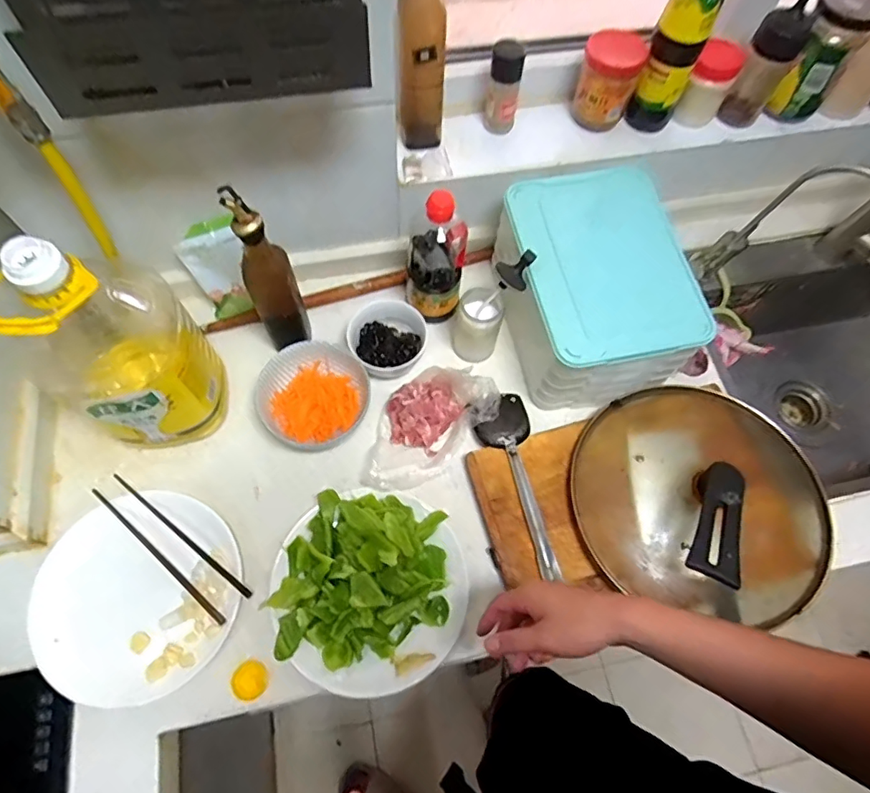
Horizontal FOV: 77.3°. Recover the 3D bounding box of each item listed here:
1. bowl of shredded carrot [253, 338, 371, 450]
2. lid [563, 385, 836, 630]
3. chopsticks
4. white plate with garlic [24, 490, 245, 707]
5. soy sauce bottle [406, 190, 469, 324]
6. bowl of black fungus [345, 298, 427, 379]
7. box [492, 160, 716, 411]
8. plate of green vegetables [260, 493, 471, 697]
[{"bbox_3d":[-0.173,-0.005,0.755,0.140,0.060,0.140,1,66,-2],"label":"bowl of shredded carrot"},{"bbox_3d":[0.346,0.112,0.687,0.320,0.110,0.293,1,66,-2],"label":"lid"},{"bbox_3d":[-0.337,0.182,0.687,0.246,0.009,0.049,38,70,14],"label":"chopsticks"},{"bbox_3d":[-0.368,0.241,0.671,0.247,0.026,0.231,1,66,-2],"label":"white plate with garlic"},{"bbox_3d":[-0.001,-0.189,0.753,0.079,0.202,0.080,1,66,-2],"label":"soy sauce bottle"},{"bbox_3d":[-0.070,-0.085,0.799,0.111,0.047,0.106,1,66,-2],"label":"bowl of black fungus"},{"bbox_3d":[0.212,-0.151,0.769,0.225,0.157,0.288,-13,67,-8],"label":"box"},{"bbox_3d":[-0.082,0.230,0.663,0.237,0.054,0.232,1,66,-2],"label":"plate of green vegetables"}]

